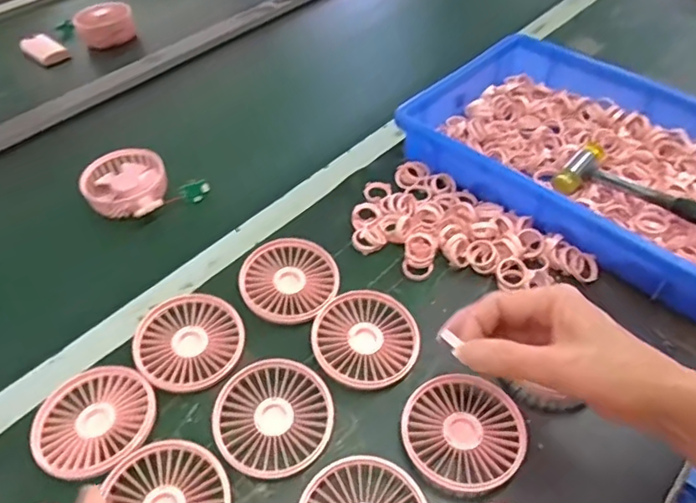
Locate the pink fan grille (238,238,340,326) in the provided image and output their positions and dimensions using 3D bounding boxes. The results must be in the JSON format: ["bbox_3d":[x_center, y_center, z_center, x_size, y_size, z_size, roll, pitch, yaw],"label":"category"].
[{"bbox_3d":[-0.054,0.026,0.509,0.087,0.012,0.089,-2,48,2],"label":"pink fan grille"}]

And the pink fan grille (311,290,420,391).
[{"bbox_3d":[0.014,0.072,0.467,0.086,0.010,0.086,-2,48,2],"label":"pink fan grille"}]

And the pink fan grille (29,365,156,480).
[{"bbox_3d":[-0.194,0.128,0.424,0.087,0.008,0.087,-2,48,2],"label":"pink fan grille"}]

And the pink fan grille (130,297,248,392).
[{"bbox_3d":[-0.135,0.074,0.470,0.087,0.006,0.089,-2,48,2],"label":"pink fan grille"}]

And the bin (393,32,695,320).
[{"bbox_3d":[0.268,-0.101,0.580,0.379,0.059,0.245,35,58,30],"label":"bin"}]

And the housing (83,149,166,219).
[{"bbox_3d":[-0.249,-0.073,0.621,0.087,0.026,0.099,-15,49,-10],"label":"housing"}]

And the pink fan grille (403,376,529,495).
[{"bbox_3d":[0.085,0.131,0.412,0.087,0.010,0.088,-2,48,2],"label":"pink fan grille"}]

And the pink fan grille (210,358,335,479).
[{"bbox_3d":[-0.057,0.124,0.423,0.087,0.006,0.086,-30,53,-22],"label":"pink fan grille"}]

